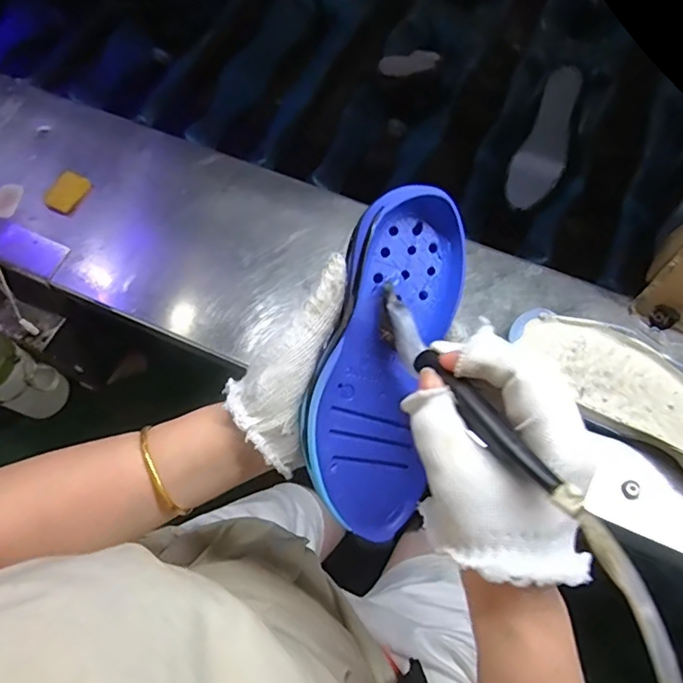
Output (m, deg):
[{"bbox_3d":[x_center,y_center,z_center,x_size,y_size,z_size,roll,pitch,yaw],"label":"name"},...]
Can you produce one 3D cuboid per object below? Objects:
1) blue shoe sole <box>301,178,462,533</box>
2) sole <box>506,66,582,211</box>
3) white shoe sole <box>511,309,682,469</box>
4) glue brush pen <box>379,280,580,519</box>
[{"bbox_3d":[0.026,0.012,0.333,0.075,0.033,0.207,12,89,-12],"label":"blue shoe sole"},{"bbox_3d":[0.255,-0.250,0.661,0.057,0.009,0.172,20,94,11],"label":"sole"},{"bbox_3d":[0.288,0.056,0.497,0.276,0.037,0.104,32,70,16],"label":"white shoe sole"},{"bbox_3d":[0.060,0.024,0.276,0.017,0.026,0.166,-28,48,-11],"label":"glue brush pen"}]

